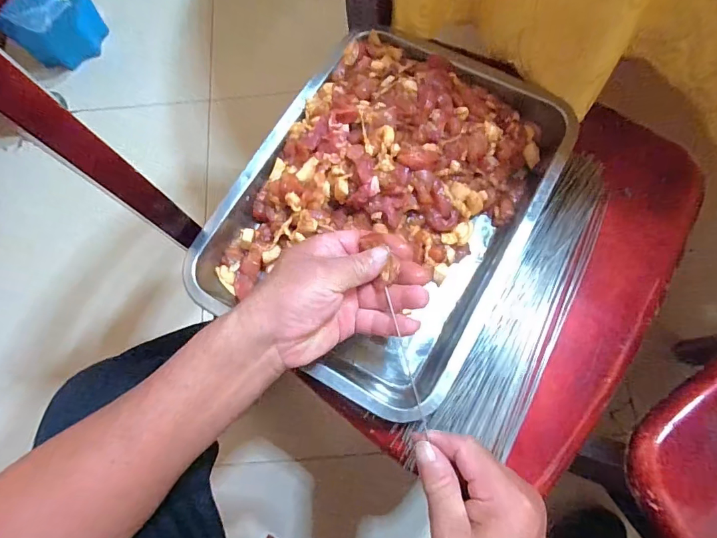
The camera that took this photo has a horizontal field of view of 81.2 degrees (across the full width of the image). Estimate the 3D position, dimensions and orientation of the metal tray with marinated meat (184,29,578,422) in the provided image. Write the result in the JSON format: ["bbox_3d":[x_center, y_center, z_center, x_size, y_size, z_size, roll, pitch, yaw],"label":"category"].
[{"bbox_3d":[0.028,-0.072,0.401,0.264,0.063,0.351,32,77,11],"label":"metal tray with marinated meat"}]

